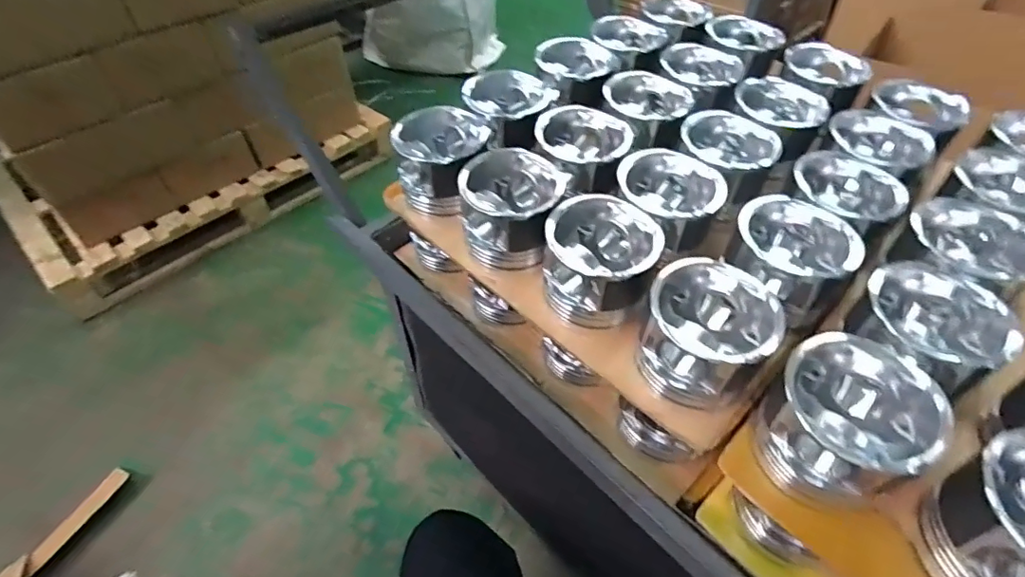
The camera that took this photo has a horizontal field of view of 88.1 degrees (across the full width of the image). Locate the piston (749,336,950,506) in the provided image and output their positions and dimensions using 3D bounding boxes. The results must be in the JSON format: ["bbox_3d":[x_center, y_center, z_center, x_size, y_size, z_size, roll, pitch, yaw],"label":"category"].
[{"bbox_3d":[0.271,0.114,0.440,0.106,0.097,0.111,-2,48,2],"label":"piston"}]

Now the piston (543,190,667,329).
[{"bbox_3d":[0.092,-0.021,0.559,0.109,0.103,0.107,-2,48,2],"label":"piston"}]

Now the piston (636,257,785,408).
[{"bbox_3d":[0.181,0.050,0.506,0.114,0.106,0.110,10,49,12],"label":"piston"}]

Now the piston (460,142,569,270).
[{"bbox_3d":[0.001,-0.086,0.615,0.111,0.110,0.109,10,49,12],"label":"piston"}]

